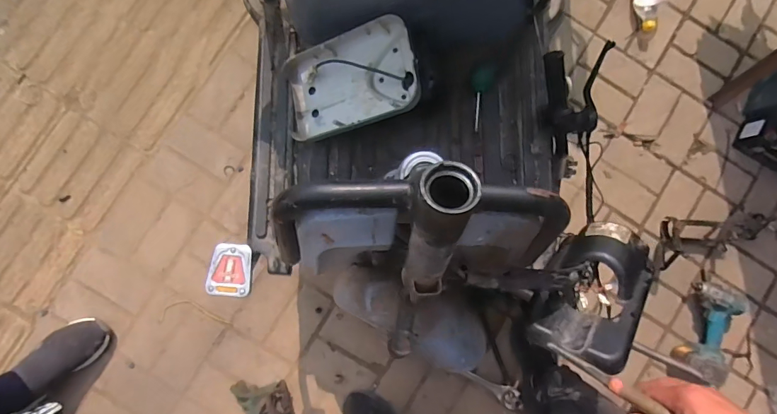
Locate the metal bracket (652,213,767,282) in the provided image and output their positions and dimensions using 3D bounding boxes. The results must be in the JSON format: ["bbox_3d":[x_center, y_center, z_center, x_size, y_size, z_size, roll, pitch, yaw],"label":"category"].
[{"bbox_3d":[0.835,0.095,1.061,0.327,0.098,0.157,-8,87,-3],"label":"metal bracket"}]

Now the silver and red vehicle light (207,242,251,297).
[{"bbox_3d":[-0.245,0.098,0.642,0.064,0.016,0.079,4,86,-3],"label":"silver and red vehicle light"}]

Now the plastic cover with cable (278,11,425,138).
[{"bbox_3d":[-0.070,-0.218,0.729,0.246,0.040,0.166,-13,83,20],"label":"plastic cover with cable"}]

